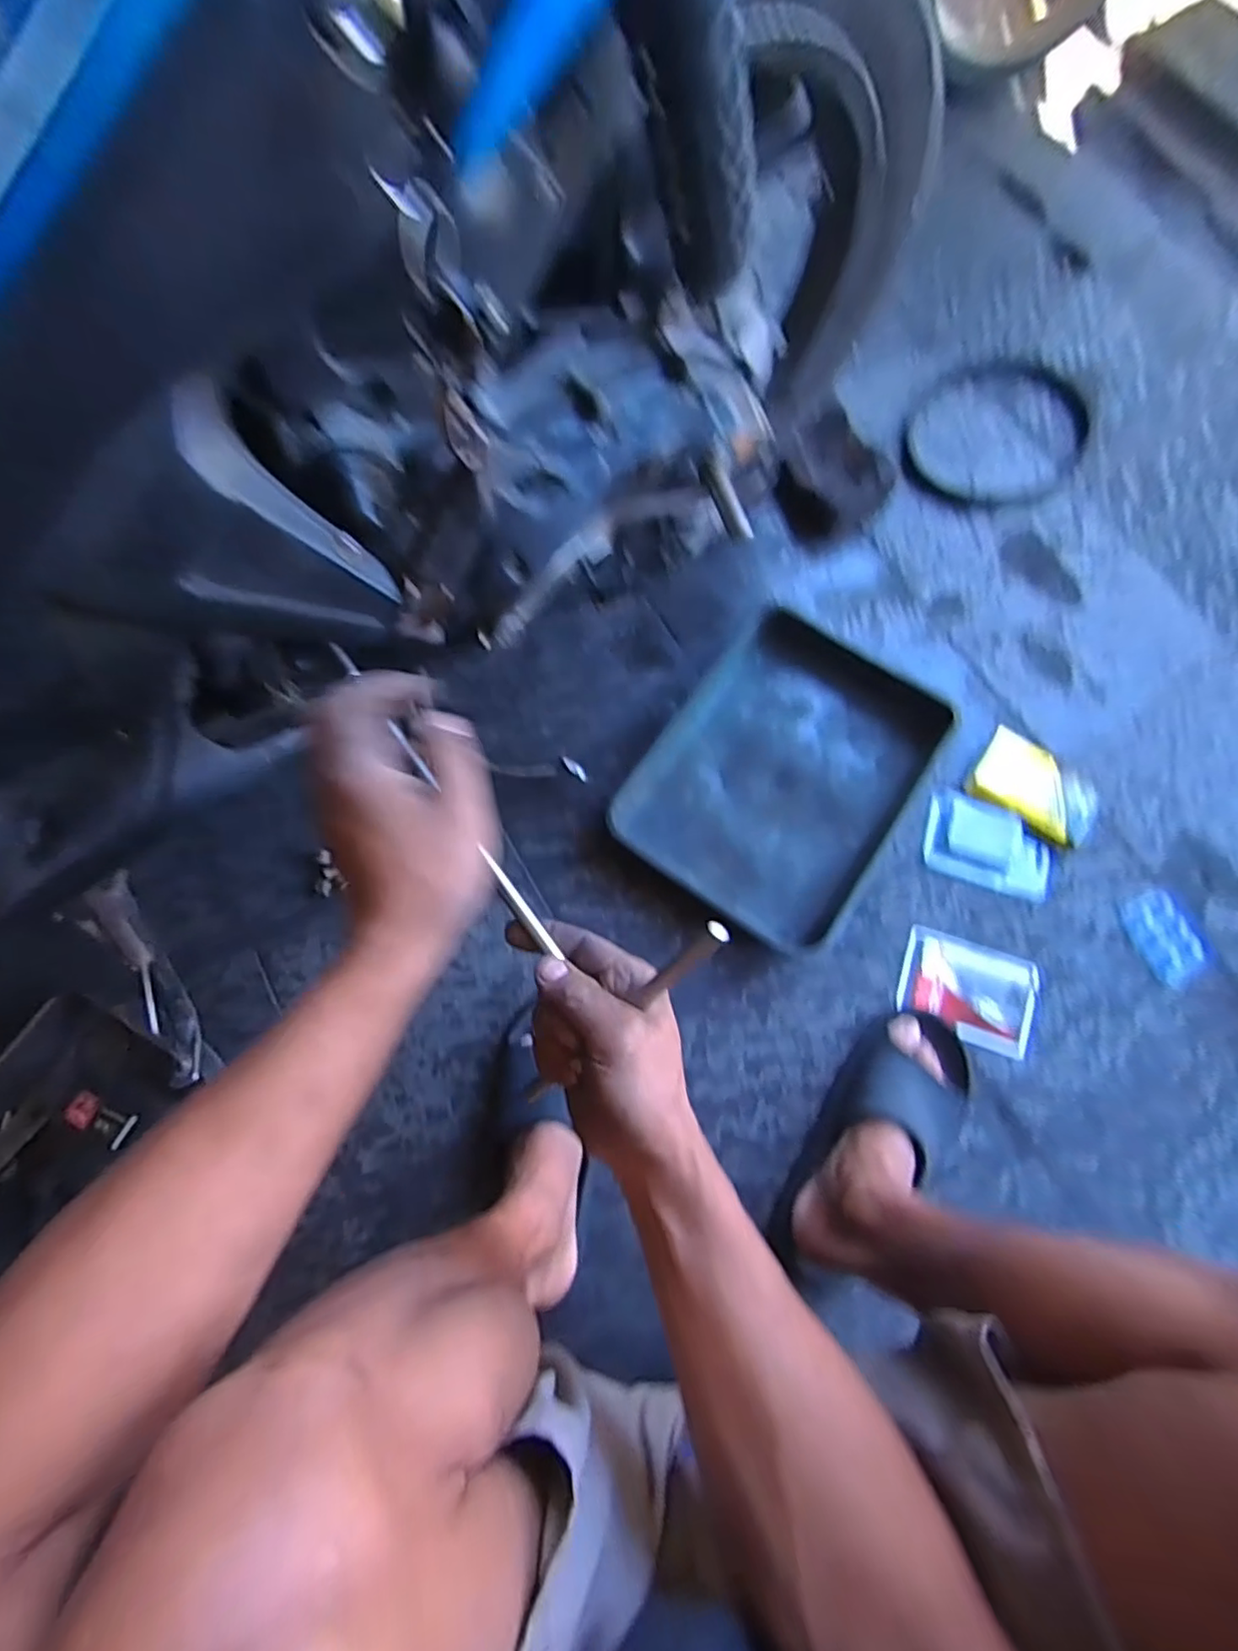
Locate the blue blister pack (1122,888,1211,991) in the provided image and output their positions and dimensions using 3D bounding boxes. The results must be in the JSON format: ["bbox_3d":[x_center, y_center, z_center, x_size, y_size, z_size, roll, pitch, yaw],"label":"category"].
[{"bbox_3d":[0.593,0.119,0.681,0.059,0.007,0.098,-21,75,-6],"label":"blue blister pack"}]

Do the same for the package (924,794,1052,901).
[{"bbox_3d":[0.415,0.022,0.705,0.136,0.023,0.091,19,74,5],"label":"package"}]

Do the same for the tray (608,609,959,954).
[{"bbox_3d":[0.186,-0.057,0.712,0.271,0.044,0.357,35,76,10],"label":"tray"}]

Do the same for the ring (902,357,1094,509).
[{"bbox_3d":[0.523,-0.545,0.869,0.226,0.020,0.302,42,78,11],"label":"ring"}]

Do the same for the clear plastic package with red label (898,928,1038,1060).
[{"bbox_3d":[0.372,0.174,0.666,0.136,0.012,0.103,18,74,5],"label":"clear plastic package with red label"}]

